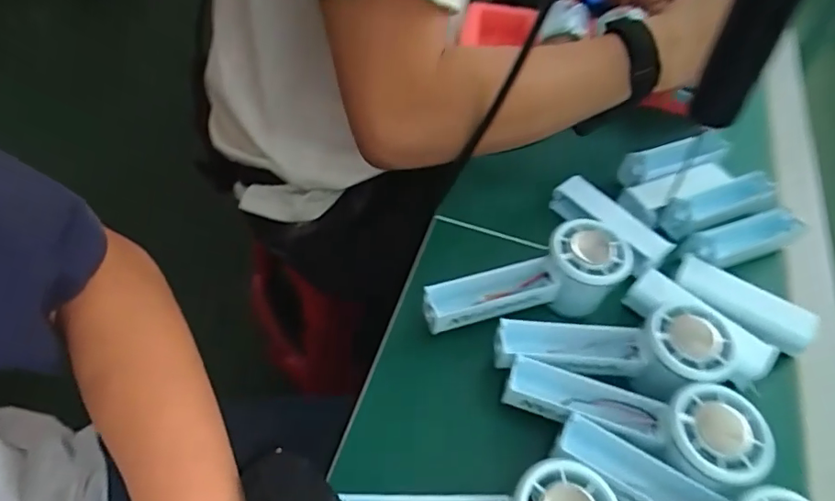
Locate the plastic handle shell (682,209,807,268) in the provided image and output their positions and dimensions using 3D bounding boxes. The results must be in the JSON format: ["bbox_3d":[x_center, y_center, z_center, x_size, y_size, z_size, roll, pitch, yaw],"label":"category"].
[{"bbox_3d":[0.272,-0.009,0.447,0.105,0.027,0.028,-13,56,-14],"label":"plastic handle shell"}]

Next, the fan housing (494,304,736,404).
[{"bbox_3d":[0.130,0.067,0.359,0.150,0.033,0.059,0,53,12],"label":"fan housing"}]

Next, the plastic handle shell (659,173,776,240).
[{"bbox_3d":[0.265,-0.037,0.471,0.111,0.035,0.035,-20,58,-18],"label":"plastic handle shell"}]

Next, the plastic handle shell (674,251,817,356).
[{"bbox_3d":[0.248,0.040,0.409,0.100,0.018,0.031,31,57,17],"label":"plastic handle shell"}]

